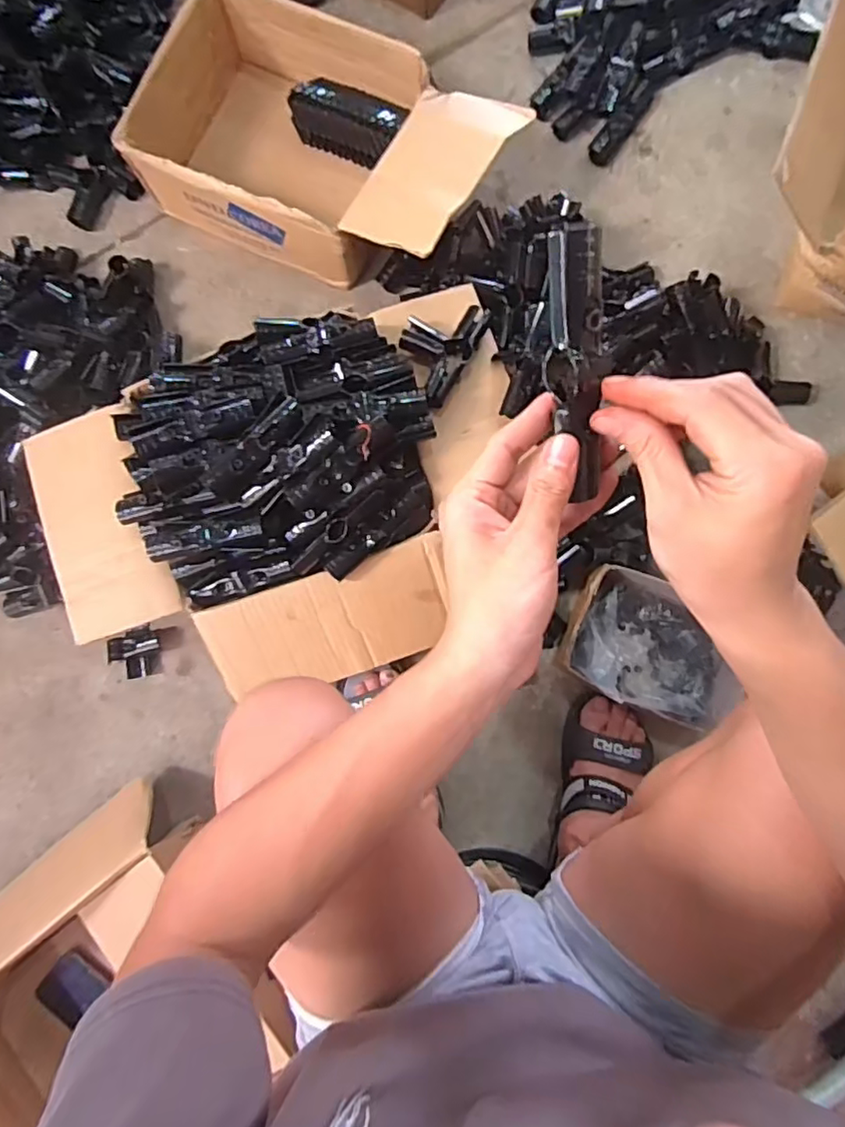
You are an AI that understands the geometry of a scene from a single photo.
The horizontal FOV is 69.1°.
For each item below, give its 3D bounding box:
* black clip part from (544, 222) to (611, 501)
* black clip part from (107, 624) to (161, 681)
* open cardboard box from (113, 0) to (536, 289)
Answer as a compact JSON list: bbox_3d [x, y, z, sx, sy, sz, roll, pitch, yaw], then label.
[{"bbox_3d":[0.078,-0.097,0.308,0.027,0.016,0.127,-8,113,1],"label":"black clip part"},{"bbox_3d":[-0.390,0.121,0.832,0.068,0.022,0.068,-11,83,1],"label":"black clip part"},{"bbox_3d":[-0.134,-0.559,0.837,0.468,0.134,0.286,26,85,5],"label":"open cardboard box"}]

